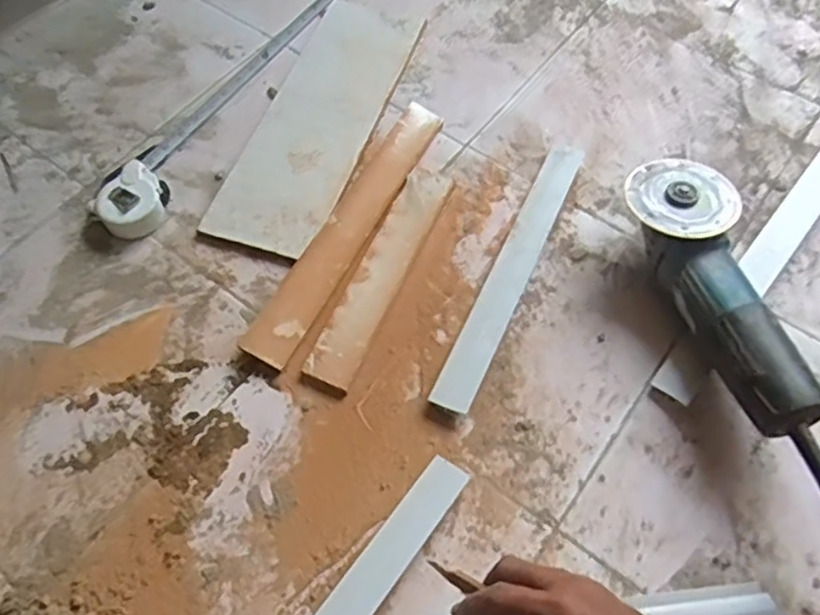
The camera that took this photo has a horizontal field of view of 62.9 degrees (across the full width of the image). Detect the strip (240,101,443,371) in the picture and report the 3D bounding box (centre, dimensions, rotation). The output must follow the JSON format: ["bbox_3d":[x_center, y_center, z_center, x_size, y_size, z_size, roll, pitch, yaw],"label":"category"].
[{"bbox_3d":[-0.063,-0.086,0.700,0.052,0.016,0.341,24,65,13],"label":"strip"}]

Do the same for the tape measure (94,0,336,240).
[{"bbox_3d":[-0.170,-0.314,0.820,0.062,0.034,0.598,26,65,14],"label":"tape measure"}]

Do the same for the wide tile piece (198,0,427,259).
[{"bbox_3d":[-0.105,-0.222,0.779,0.136,0.011,0.383,16,63,9],"label":"wide tile piece"}]

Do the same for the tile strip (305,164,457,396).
[{"bbox_3d":[-0.027,-0.039,0.681,0.048,0.010,0.267,21,64,12],"label":"tile strip"}]

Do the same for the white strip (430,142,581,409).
[{"bbox_3d":[0.105,-0.043,0.684,0.040,0.013,0.336,23,65,13],"label":"white strip"}]

